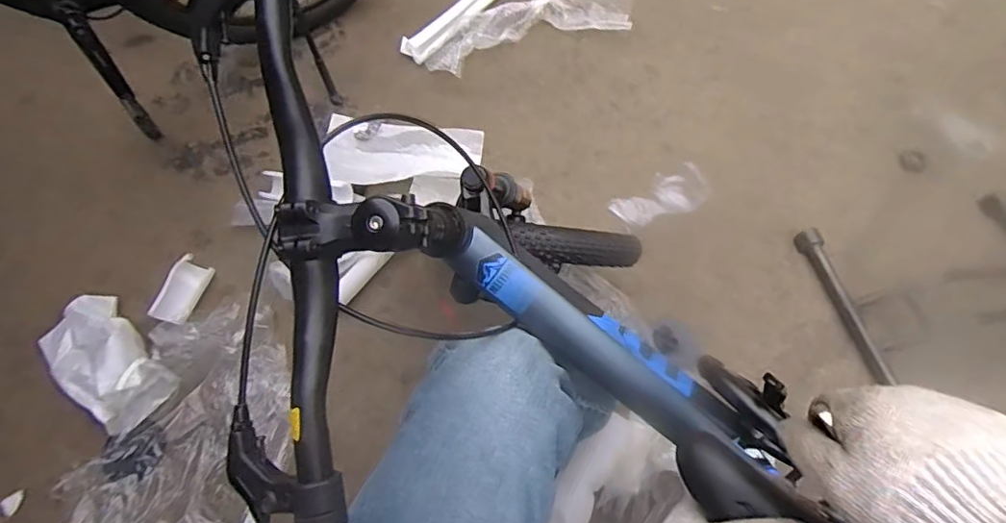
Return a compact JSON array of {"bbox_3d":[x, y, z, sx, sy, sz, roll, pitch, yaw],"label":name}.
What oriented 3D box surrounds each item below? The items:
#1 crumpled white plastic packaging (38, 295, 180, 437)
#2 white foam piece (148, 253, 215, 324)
[{"bbox_3d":[-0.705,0.180,0.984,0.295,0.101,0.158,37,71,19],"label":"crumpled white plastic packaging"},{"bbox_3d":[-0.619,0.055,1.063,0.068,0.030,0.128,34,66,-23],"label":"white foam piece"}]

